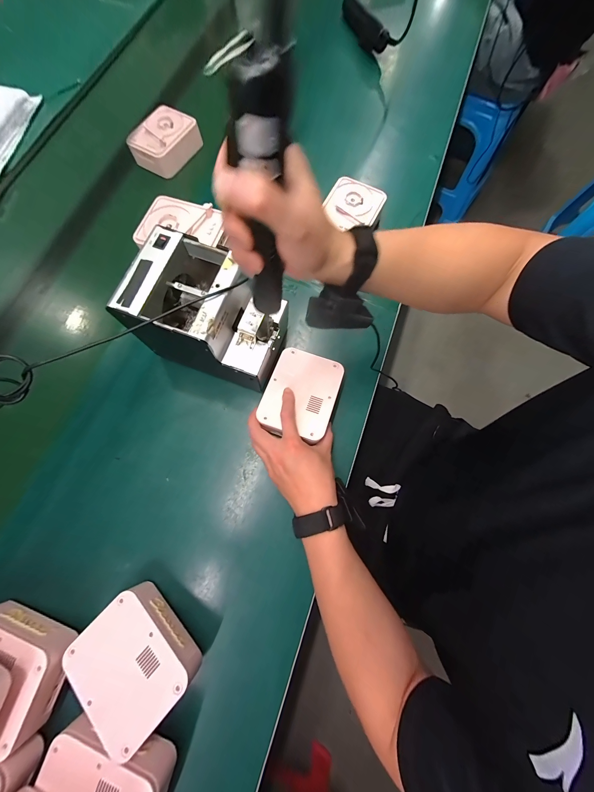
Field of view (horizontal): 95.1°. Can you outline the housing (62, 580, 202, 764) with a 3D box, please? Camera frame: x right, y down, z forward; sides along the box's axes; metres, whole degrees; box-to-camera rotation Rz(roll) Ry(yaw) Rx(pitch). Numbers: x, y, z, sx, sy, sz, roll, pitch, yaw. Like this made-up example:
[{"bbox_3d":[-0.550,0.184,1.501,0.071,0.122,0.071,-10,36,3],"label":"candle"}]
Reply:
[{"bbox_3d":[-0.190,0.306,0.315,0.127,0.046,0.100,44,79,12],"label":"housing"}]

